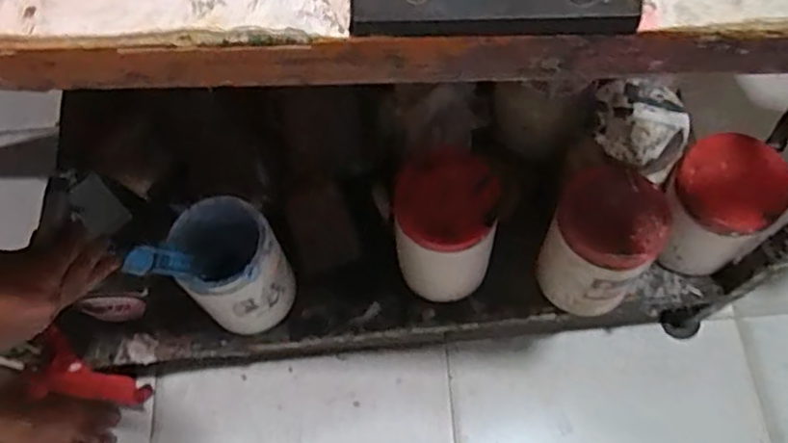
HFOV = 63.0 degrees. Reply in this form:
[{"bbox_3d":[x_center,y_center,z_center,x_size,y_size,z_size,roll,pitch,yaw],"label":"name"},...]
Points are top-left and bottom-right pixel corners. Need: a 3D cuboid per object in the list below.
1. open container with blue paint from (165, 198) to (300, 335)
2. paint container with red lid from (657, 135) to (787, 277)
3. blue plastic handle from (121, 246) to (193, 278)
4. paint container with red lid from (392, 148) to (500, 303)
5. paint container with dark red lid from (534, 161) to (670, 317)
[{"bbox_3d":[-0.163,0.049,0.671,0.091,0.139,0.103,-25,68,-9],"label":"open container with blue paint"},{"bbox_3d":[0.323,-0.011,0.663,0.096,0.149,0.098,-1,66,2],"label":"paint container with red lid"},{"bbox_3d":[-0.196,0.035,0.546,0.012,0.086,0.024,41,93,17],"label":"blue plastic handle"},{"bbox_3d":[0.050,0.010,0.654,0.095,0.166,0.098,-3,66,1],"label":"paint container with red lid"},{"bbox_3d":[0.205,0.019,0.648,0.099,0.117,0.114,21,69,11],"label":"paint container with dark red lid"}]

